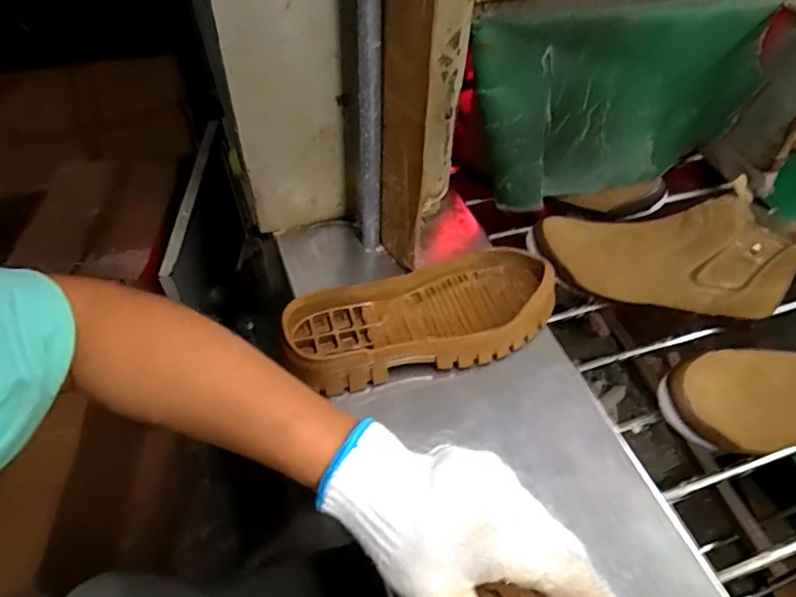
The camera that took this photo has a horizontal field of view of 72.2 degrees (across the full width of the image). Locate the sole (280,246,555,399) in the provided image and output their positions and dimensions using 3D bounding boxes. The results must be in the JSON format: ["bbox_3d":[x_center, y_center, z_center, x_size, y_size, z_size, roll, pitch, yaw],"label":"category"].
[{"bbox_3d":[0.028,0.019,0.540,0.288,0.048,0.121,-22,55,-17],"label":"sole"}]

